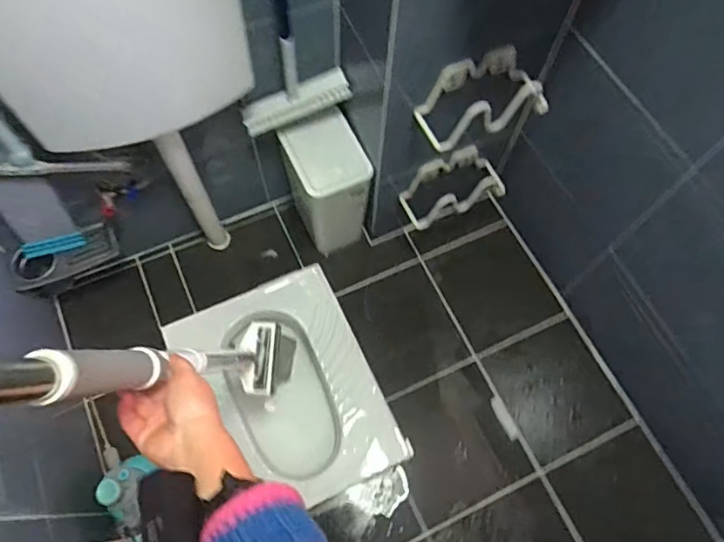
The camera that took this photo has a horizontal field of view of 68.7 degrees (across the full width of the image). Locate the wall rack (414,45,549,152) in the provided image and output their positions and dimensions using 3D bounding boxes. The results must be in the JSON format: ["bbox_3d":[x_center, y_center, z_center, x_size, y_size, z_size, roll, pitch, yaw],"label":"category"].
[{"bbox_3d":[0.220,-0.319,0.971,0.245,0.087,0.112,-23,70,-10],"label":"wall rack"}]

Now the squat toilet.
[{"bbox_3d":[-0.193,0.292,1.324,0.431,0.120,0.552,-25,71,-11],"label":"squat toilet"}]

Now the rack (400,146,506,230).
[{"bbox_3d":[0.222,-0.202,1.275,0.243,0.133,0.119,-23,70,-10],"label":"rack"}]

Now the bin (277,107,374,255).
[{"bbox_3d":[-0.088,-0.209,1.307,0.160,0.335,0.196,-25,71,-11],"label":"bin"}]

